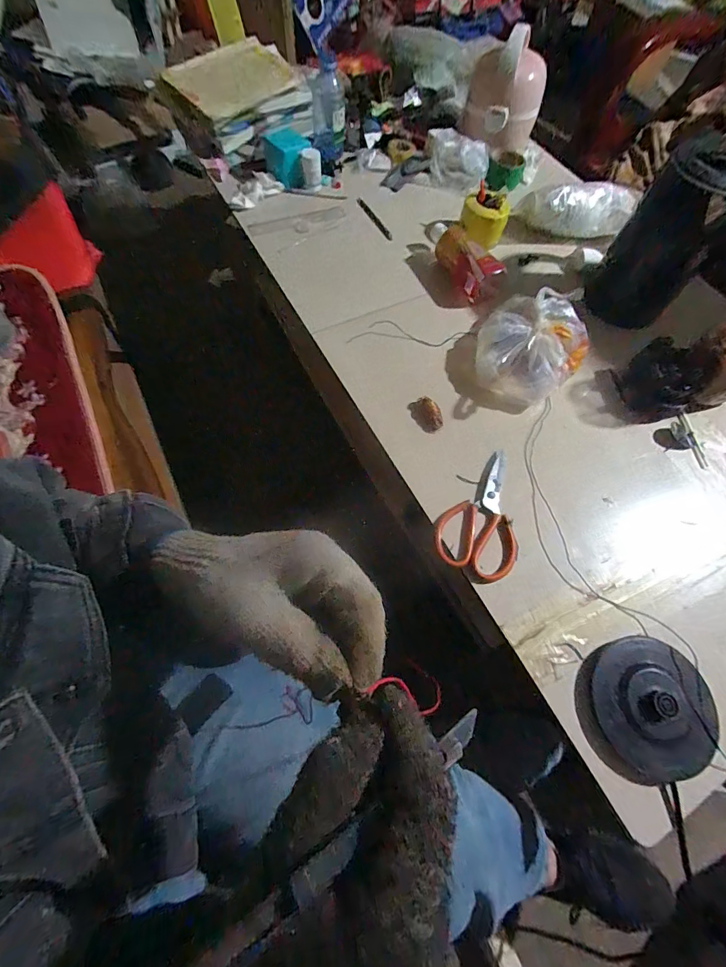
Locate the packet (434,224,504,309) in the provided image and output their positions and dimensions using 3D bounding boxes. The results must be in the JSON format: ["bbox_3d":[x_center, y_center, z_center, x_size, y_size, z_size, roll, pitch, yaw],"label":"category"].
[{"bbox_3d":[0.192,-0.396,0.735,0.075,0.069,0.154,-18,68,-13],"label":"packet"}]

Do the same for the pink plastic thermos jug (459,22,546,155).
[{"bbox_3d":[0.314,-0.862,0.891,0.163,0.169,0.207,14,65,2],"label":"pink plastic thermos jug"}]

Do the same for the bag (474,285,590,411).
[{"bbox_3d":[0.273,-0.234,0.642,0.165,0.100,0.204,33,67,10],"label":"bag"}]

